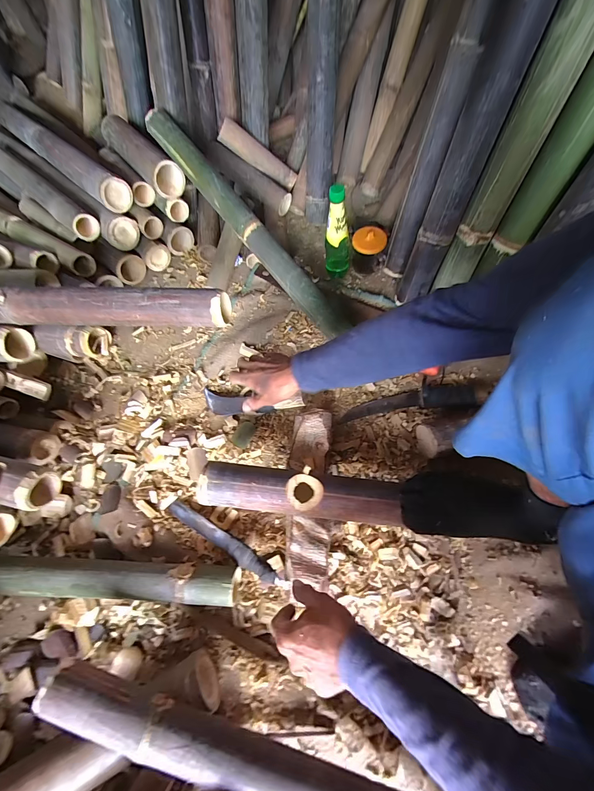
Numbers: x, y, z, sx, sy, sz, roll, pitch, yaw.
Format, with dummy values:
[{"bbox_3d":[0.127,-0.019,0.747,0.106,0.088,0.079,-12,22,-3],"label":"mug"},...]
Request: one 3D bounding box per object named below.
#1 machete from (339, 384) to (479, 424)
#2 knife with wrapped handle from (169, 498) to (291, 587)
[{"bbox_3d":[0.228,0.012,0.647,0.270,0.032,0.051,-7,66,2],"label":"machete"},{"bbox_3d":[-0.126,0.259,0.552,0.263,0.023,0.030,22,69,24],"label":"knife with wrapped handle"}]

